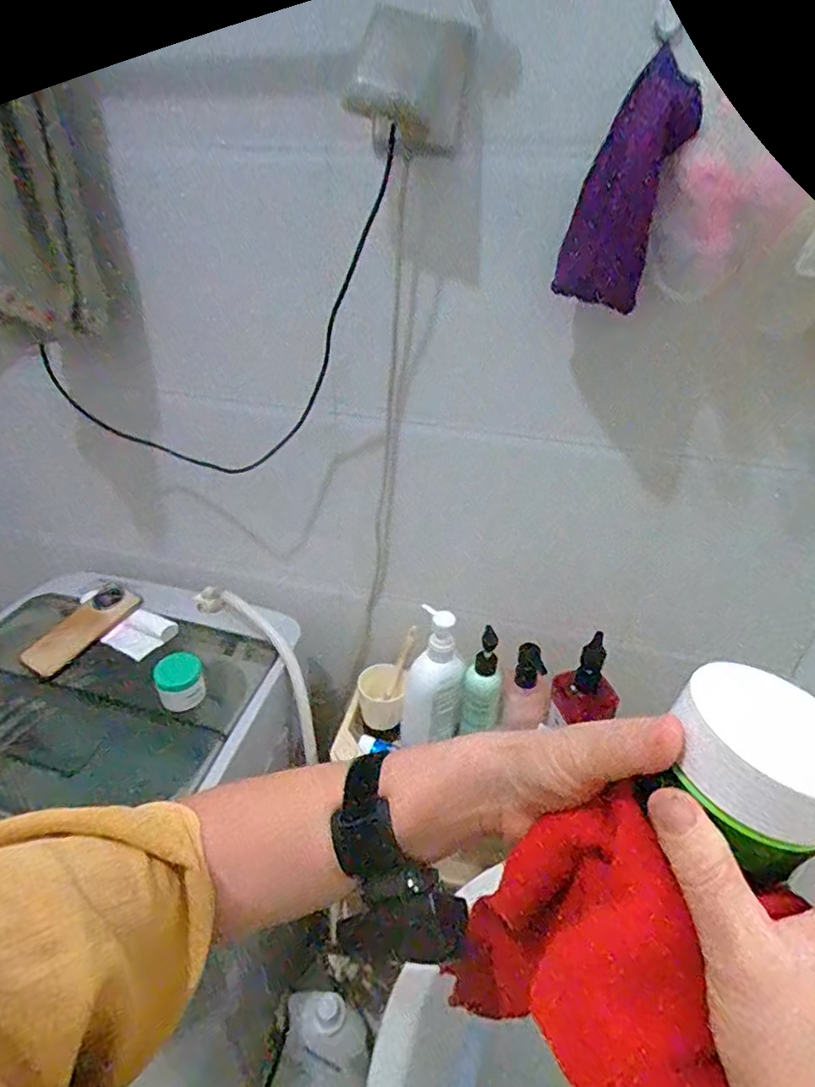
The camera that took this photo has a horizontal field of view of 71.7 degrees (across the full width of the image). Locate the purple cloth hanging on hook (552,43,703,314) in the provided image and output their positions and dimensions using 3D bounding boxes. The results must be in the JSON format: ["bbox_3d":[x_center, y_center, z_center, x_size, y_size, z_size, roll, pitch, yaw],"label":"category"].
[{"bbox_3d":[0.207,-0.333,0.530,0.029,0.200,0.092,-14,39,-41],"label":"purple cloth hanging on hook"}]

